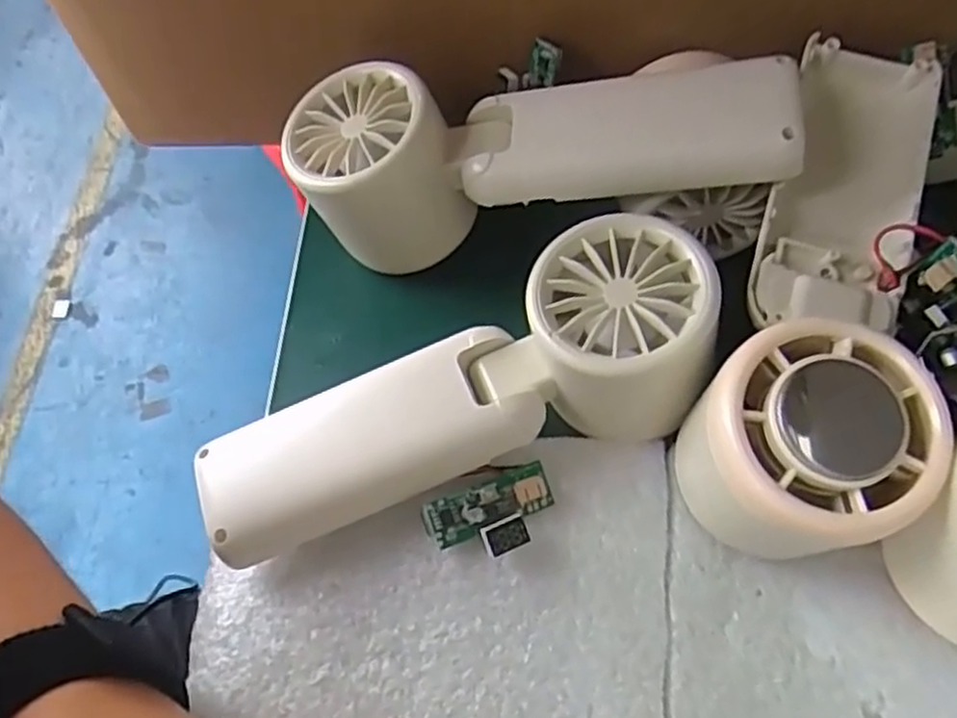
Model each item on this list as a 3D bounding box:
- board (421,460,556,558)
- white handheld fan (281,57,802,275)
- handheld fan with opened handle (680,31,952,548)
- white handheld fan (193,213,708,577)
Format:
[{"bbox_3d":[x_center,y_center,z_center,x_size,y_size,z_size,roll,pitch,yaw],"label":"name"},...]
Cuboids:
[{"bbox_3d":[0.005,0.048,0.230,0.039,0.012,0.022,-25,62,-9],"label":"board"},{"bbox_3d":[0.017,-0.064,0.263,0.158,0.069,0.045,5,61,7],"label":"white handheld fan"},{"bbox_3d":[0.100,-0.005,0.228,0.058,0.059,0.140,18,64,14],"label":"handheld fan with opened handle"},{"bbox_3d":[-0.005,0.015,0.238,0.164,0.038,0.058,-25,61,5],"label":"white handheld fan"}]

